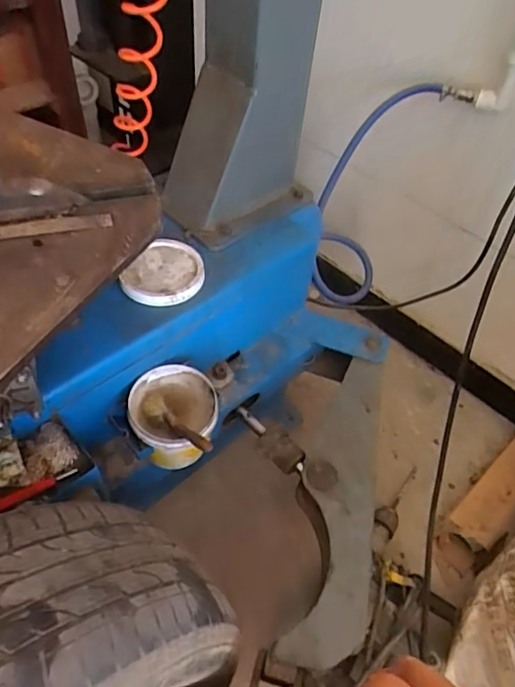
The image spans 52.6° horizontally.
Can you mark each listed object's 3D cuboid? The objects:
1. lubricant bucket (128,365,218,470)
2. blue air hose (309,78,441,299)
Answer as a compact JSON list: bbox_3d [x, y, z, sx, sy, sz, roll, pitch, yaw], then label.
[{"bbox_3d":[-0.124,0.117,0.763,0.125,0.120,0.140,4,51,-2],"label":"lubricant bucket"},{"bbox_3d":[0.207,-0.297,1.049,0.108,0.432,0.189,2,17,-39],"label":"blue air hose"}]

